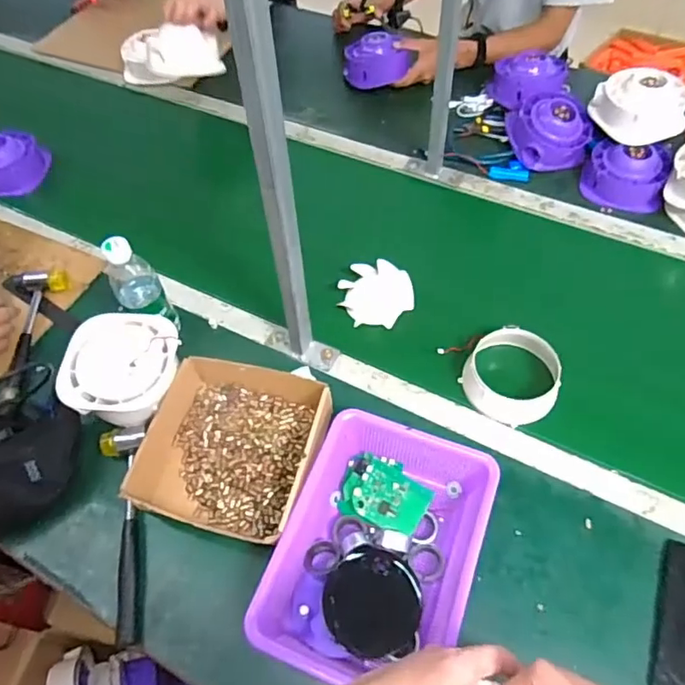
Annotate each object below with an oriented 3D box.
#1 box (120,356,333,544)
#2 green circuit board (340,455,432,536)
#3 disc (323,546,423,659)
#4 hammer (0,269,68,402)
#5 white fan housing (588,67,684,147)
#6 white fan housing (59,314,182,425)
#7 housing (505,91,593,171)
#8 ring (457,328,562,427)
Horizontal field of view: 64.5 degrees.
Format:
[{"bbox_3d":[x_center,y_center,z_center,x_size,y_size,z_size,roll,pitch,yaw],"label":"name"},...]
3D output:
[{"bbox_3d":[-0.137,0.126,0.689,0.231,0.059,0.217,7,58,8],"label":"box"},{"bbox_3d":[0.053,0.178,0.655,0.103,0.018,0.084,19,61,15],"label":"green circuit board"},{"bbox_3d":[0.031,0.272,0.575,0.097,0.013,0.104,-6,59,10],"label":"disc"},{"bbox_3d":[-0.476,-0.011,0.813,0.092,0.034,0.238,-6,58,-1],"label":"hammer"},{"bbox_3d":[0.508,-0.407,0.918,0.124,0.069,0.130,-1,58,2],"label":"white fan housing"},{"bbox_3d":[-0.283,0.044,0.724,0.137,0.091,0.143,-1,58,3],"label":"white fan housing"},{"bbox_3d":[0.365,-0.376,0.968,0.149,0.083,0.122,18,60,14],"label":"housing"},{"bbox_3d":[0.228,0.047,0.728,0.120,0.061,0.120,-1,58,2],"label":"ring"}]

